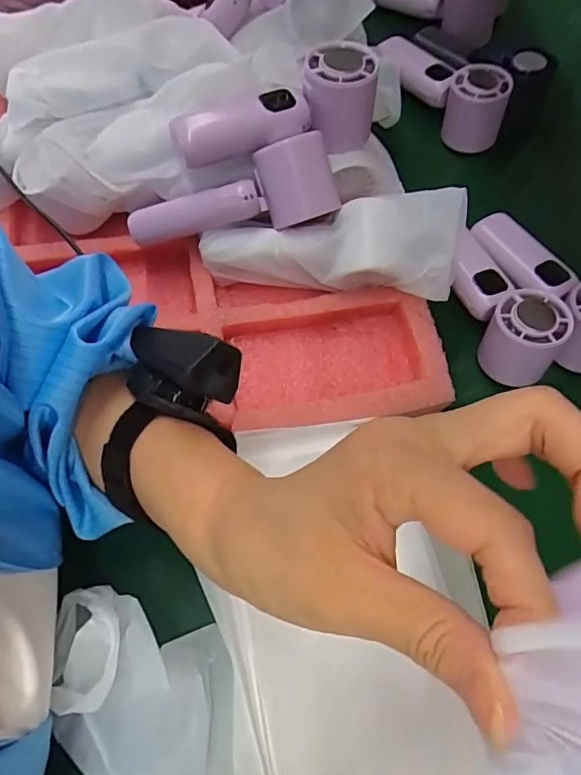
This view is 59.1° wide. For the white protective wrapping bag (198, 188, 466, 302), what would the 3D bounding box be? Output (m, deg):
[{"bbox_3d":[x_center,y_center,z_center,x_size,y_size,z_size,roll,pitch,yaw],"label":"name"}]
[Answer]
[{"bbox_3d":[0.028,-0.097,0.375,0.190,0.055,0.066,-1,69,15],"label":"white protective wrapping bag"}]

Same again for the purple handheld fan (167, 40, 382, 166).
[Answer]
[{"bbox_3d":[-0.008,-0.194,0.372,0.147,0.051,0.056,-25,72,-11],"label":"purple handheld fan"}]

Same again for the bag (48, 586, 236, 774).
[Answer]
[{"bbox_3d":[-0.087,0.183,0.299,0.134,0.040,0.094,17,70,5],"label":"bag"}]

